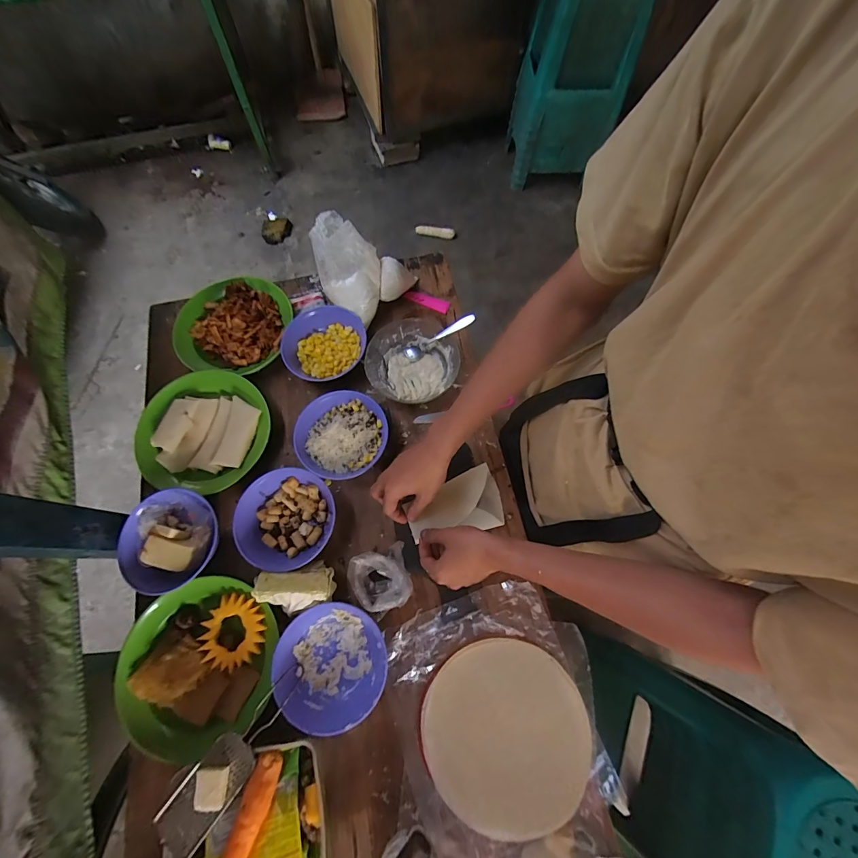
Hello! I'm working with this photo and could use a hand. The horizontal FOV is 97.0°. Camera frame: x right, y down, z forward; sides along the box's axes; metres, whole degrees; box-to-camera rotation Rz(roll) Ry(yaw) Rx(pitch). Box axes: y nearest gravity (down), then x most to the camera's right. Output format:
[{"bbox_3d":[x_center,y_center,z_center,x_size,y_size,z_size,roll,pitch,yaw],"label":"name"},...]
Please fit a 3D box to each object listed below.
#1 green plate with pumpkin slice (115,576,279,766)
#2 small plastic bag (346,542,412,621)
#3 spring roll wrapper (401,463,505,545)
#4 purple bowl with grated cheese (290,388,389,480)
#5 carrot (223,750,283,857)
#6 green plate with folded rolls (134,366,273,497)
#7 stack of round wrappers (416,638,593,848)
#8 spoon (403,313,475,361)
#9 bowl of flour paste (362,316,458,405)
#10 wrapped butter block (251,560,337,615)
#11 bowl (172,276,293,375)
[{"bbox_3d":[-0.311,0.313,0.507,0.193,0.043,0.205,1,70,-2],"label":"green plate with pumpkin slice"},{"bbox_3d":[-0.066,0.214,0.536,0.078,0.039,0.086,-17,72,-8],"label":"small plastic bag"},{"bbox_3d":[0.042,0.120,0.594,0.151,0.023,0.093,-16,72,-8],"label":"spring roll wrapper"},{"bbox_3d":[-0.141,0.013,0.615,0.137,0.037,0.141,1,70,-2],"label":"purple bowl with grated cheese"},{"bbox_3d":[-0.201,0.436,0.402,0.032,0.027,0.144,20,71,5],"label":"carrot"},{"bbox_3d":[-0.369,0.002,0.631,0.202,0.037,0.199,1,70,-2],"label":"green plate with folded rolls"},{"bbox_3d":[0.099,0.383,0.484,0.202,0.011,0.194,-16,71,-8],"label":"stack of round wrappers"},{"bbox_3d":[0.017,-0.161,0.665,0.138,0.018,0.028,-27,70,21],"label":"spoon"},{"bbox_3d":[-0.030,-0.114,0.662,0.153,0.057,0.159,1,70,-2],"label":"bowl of flour paste"},{"bbox_3d":[-0.186,0.221,0.527,0.104,0.047,0.056,-11,71,-6],"label":"wrapped butter block"},{"bbox_3d":[-0.365,-0.197,0.691,0.203,0.064,0.197,1,70,-2],"label":"bowl"}]

